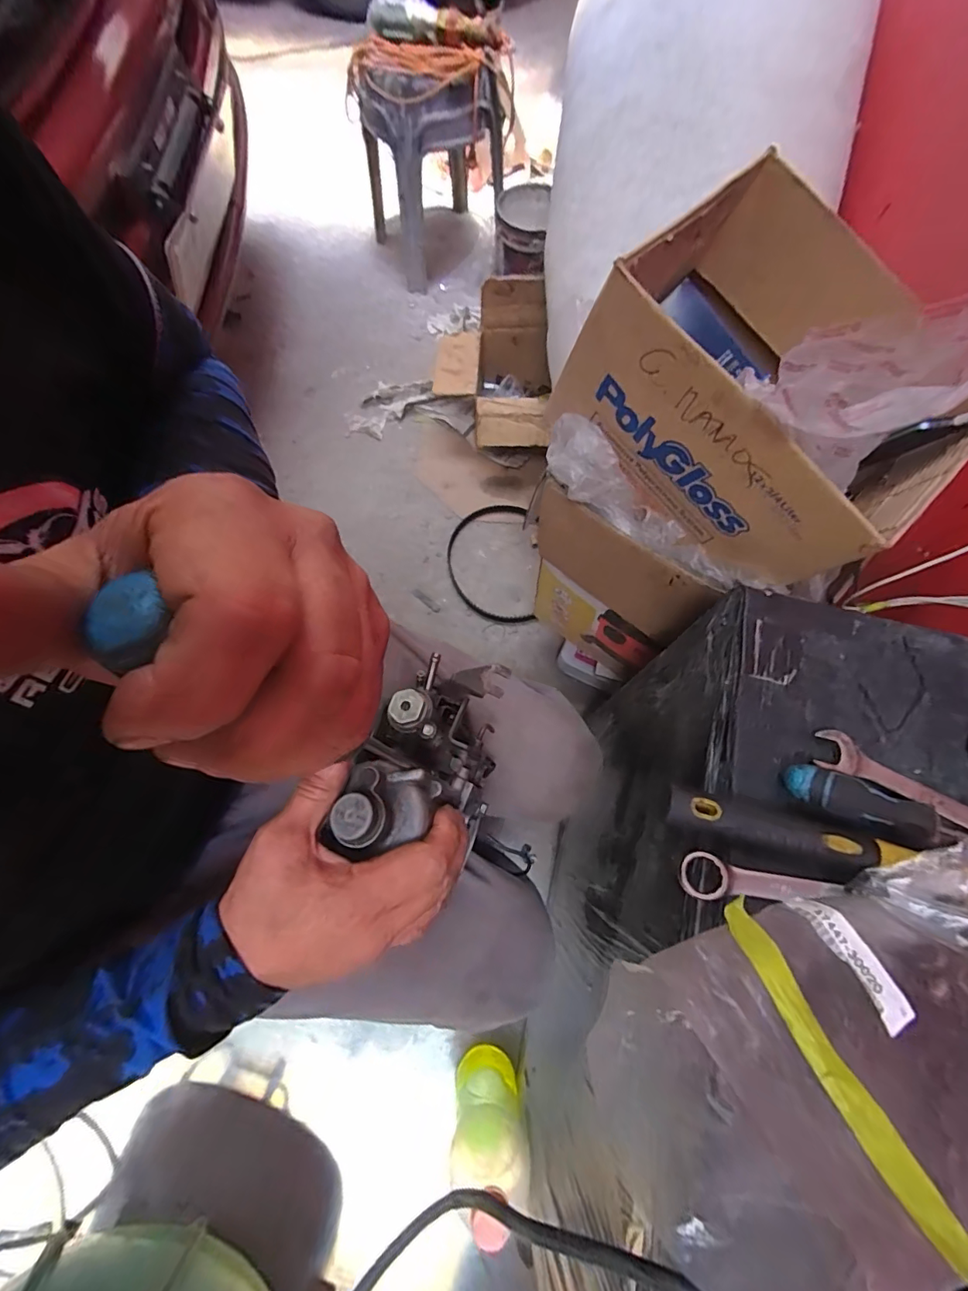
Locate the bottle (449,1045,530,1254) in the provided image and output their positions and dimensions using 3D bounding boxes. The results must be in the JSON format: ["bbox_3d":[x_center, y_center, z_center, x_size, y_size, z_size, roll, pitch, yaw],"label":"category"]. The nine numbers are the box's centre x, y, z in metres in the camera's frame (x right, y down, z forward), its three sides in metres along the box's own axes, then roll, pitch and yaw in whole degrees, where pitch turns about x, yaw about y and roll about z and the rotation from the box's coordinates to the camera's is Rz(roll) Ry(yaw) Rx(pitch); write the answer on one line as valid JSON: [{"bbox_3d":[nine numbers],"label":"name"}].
[{"bbox_3d":[0.005,0.615,0.627,0.085,0.324,0.069,13,69,3],"label":"bottle"}]

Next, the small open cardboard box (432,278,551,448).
[{"bbox_3d":[0.025,-0.612,1.109,0.270,0.224,0.305,9,69,1],"label":"small open cardboard box"}]

